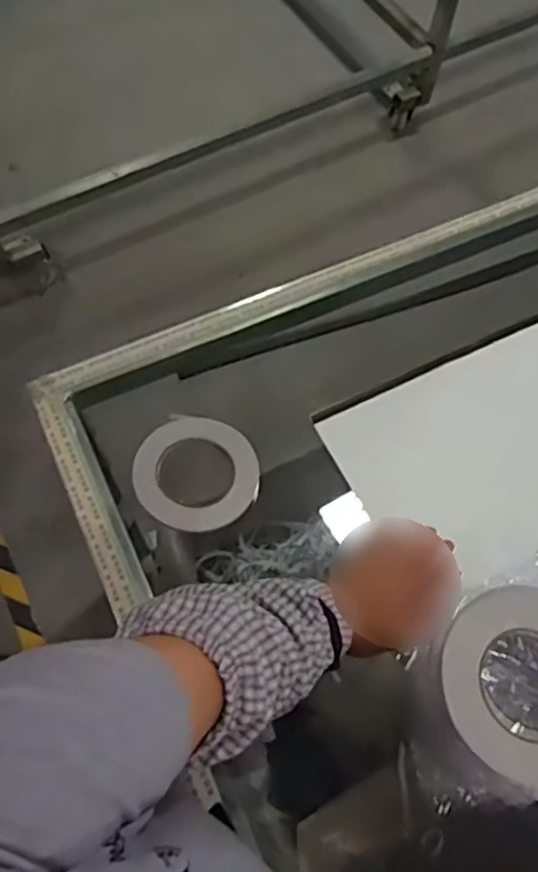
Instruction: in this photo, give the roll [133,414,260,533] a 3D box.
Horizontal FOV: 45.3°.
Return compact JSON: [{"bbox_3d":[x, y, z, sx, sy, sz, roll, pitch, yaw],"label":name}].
[{"bbox_3d":[-0.073,0.039,0.660,0.123,0.028,0.113,1,65,-1],"label":"roll"}]

